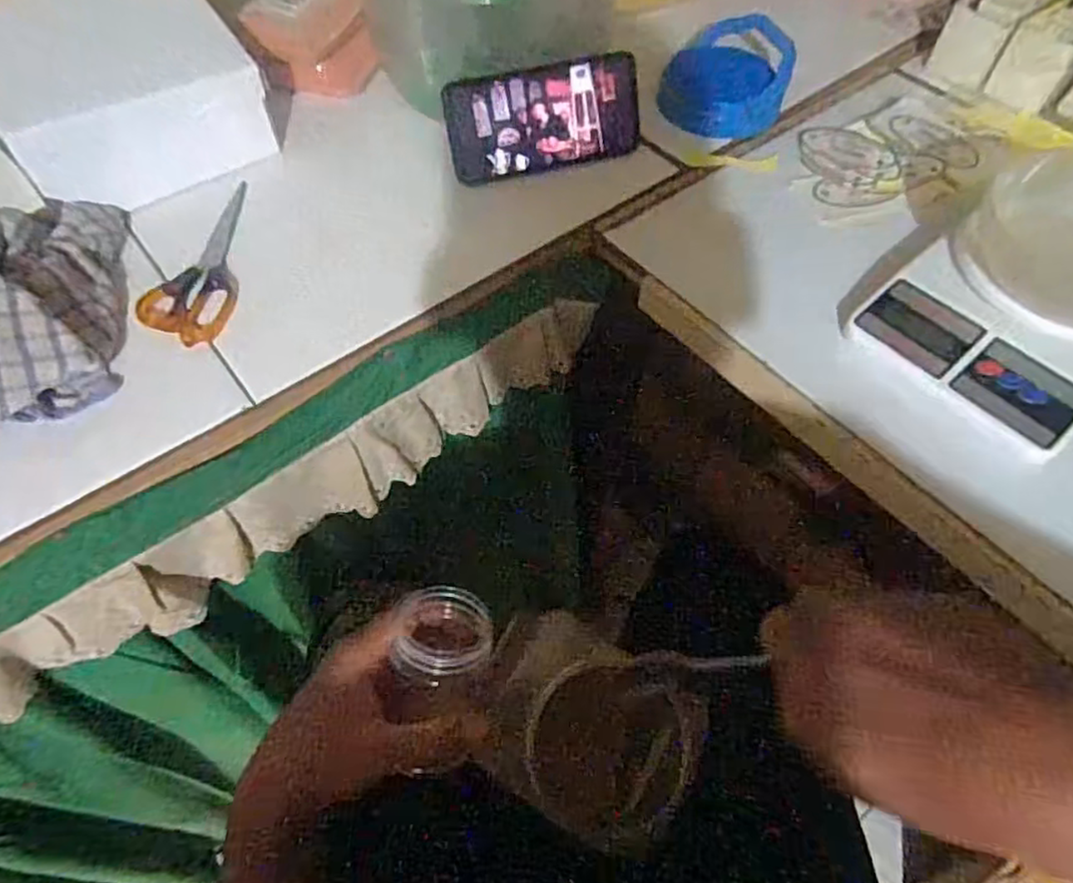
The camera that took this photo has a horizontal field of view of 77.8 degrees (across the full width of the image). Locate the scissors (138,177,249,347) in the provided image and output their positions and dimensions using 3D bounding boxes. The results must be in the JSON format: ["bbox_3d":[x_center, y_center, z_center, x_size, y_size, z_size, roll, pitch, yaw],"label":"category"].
[{"bbox_3d":[-0.252,-0.138,0.505,0.062,0.009,0.165,-1,57,0],"label":"scissors"}]

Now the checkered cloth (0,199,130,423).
[{"bbox_3d":[-0.365,-0.098,0.437,0.144,0.073,0.202,-13,58,-8],"label":"checkered cloth"}]

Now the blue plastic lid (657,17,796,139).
[{"bbox_3d":[0.178,-0.332,0.607,0.099,0.058,0.099,31,62,19],"label":"blue plastic lid"}]

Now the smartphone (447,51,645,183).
[{"bbox_3d":[0.008,-0.267,0.551,0.161,0.078,0.006,-16,32,-10],"label":"smartphone"}]

